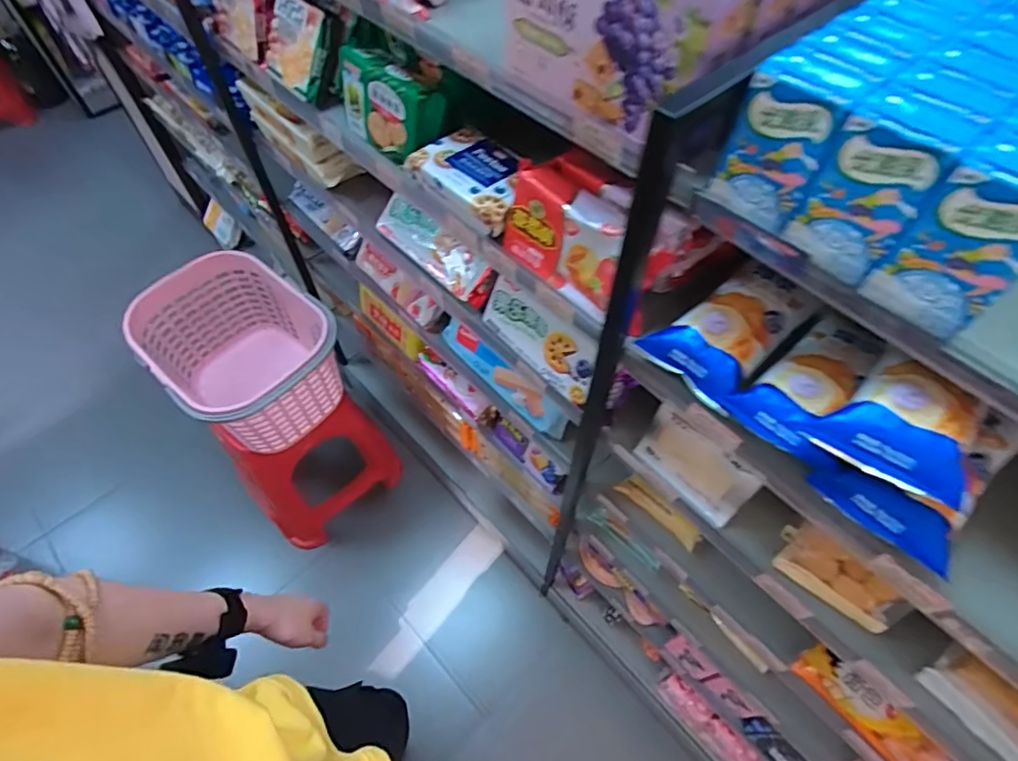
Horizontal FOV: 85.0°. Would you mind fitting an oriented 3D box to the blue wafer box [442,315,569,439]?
[{"bbox_3d":[-0.014,-0.014,0.927,0.031,0.069,0.280,-38,65,-21],"label":"blue wafer box"}]

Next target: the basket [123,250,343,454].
[{"bbox_3d":[-0.536,-0.033,1.185,0.313,0.316,0.366,-38,65,-21],"label":"basket"}]

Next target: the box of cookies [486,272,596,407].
[{"bbox_3d":[0.052,-0.061,0.752,0.037,0.090,0.193,-21,56,-43],"label":"box of cookies"}]

